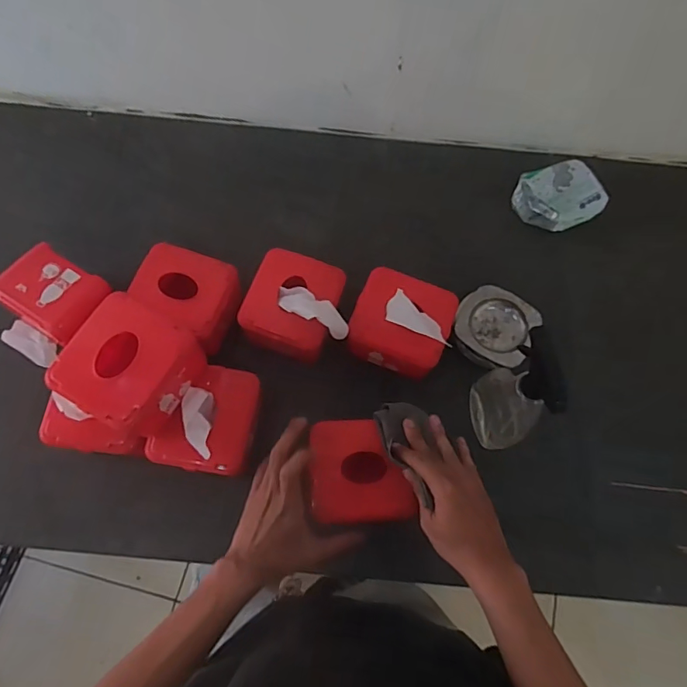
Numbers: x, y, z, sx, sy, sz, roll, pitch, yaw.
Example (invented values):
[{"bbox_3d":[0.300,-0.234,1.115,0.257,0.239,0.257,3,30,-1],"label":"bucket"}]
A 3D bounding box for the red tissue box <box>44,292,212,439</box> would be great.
[{"bbox_3d":[-0.237,0.030,0.555,0.116,0.097,0.125,28,72,7],"label":"red tissue box"}]

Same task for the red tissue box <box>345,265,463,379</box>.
[{"bbox_3d":[0.083,-0.036,0.661,0.129,0.119,0.117,21,71,5],"label":"red tissue box"}]

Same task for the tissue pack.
[{"bbox_3d":[0.346,-0.233,0.788,0.111,0.058,0.115,-26,73,-11],"label":"tissue pack"}]

